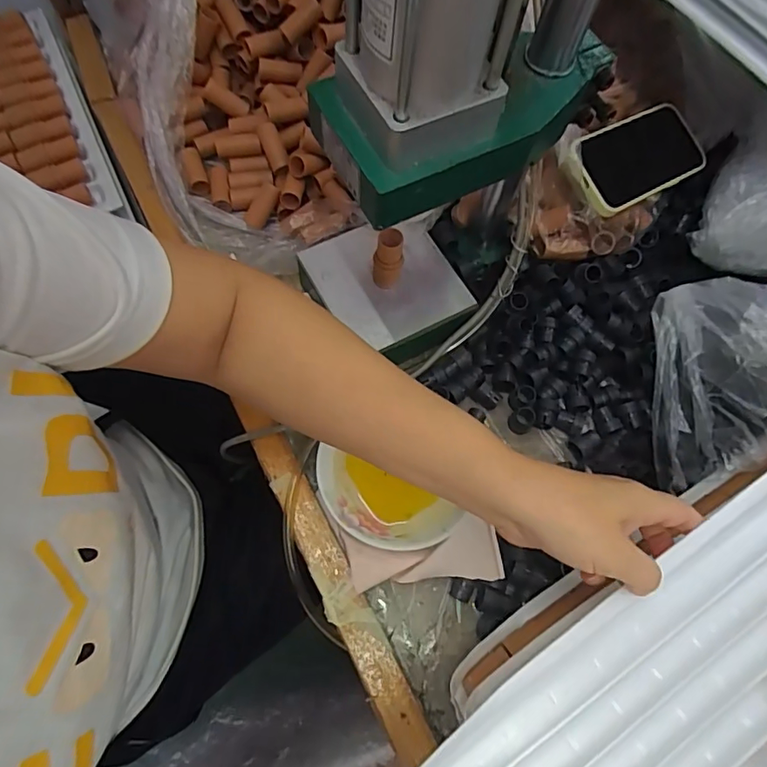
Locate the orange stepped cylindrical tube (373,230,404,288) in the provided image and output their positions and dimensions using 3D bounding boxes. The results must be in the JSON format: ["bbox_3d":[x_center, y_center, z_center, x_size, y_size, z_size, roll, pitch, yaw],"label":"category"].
[{"bbox_3d":[0.004,-0.105,0.440,0.024,0.051,0.025,1,68,-3],"label":"orange stepped cylindrical tube"}]

